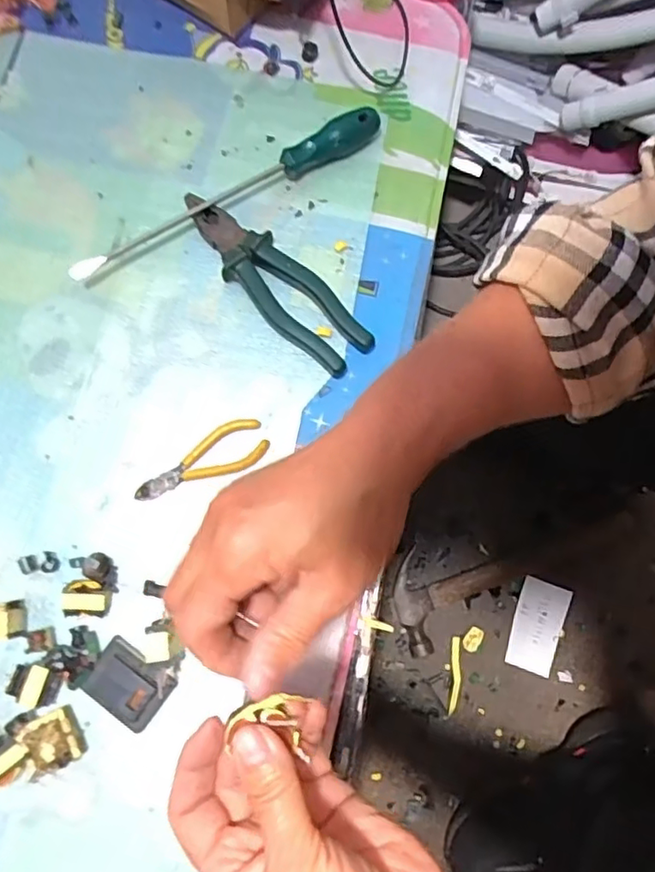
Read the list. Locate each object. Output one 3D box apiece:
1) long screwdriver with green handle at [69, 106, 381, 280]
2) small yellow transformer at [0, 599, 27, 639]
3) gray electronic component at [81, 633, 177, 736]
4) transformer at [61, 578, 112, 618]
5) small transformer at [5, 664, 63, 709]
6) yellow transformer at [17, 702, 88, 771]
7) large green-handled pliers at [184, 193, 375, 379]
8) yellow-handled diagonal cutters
[{"bbox_3d":[-0.079,-0.206,0.495,0.286,0.032,0.030,-33,81,-7],"label":"long screwdriver with green handle"},{"bbox_3d":[-0.232,0.132,0.426,0.019,0.030,0.026,-13,79,-3],"label":"small yellow transformer"},{"bbox_3d":[-0.140,0.175,0.422,0.055,0.017,0.043,34,80,6],"label":"gray electronic component"},{"bbox_3d":[-0.176,0.118,0.434,0.031,0.015,0.026,3,79,0],"label":"transformer"},{"bbox_3d":[-0.208,0.177,0.425,0.036,0.017,0.026,20,79,3],"label":"small transformer"},{"bbox_3d":[-0.190,0.211,0.411,0.032,0.025,0.037,-32,81,-7],"label":"yellow transformer"},{"bbox_3d":[-0.044,-0.128,0.486,0.052,0.018,0.190,-42,82,-8],"label":"large green-handled pliers"},{"bbox_3d":[-0.097,0.022,0.458,0.105,0.009,0.037,-26,80,-6],"label":"yellow-handled diagonal cutters"}]

